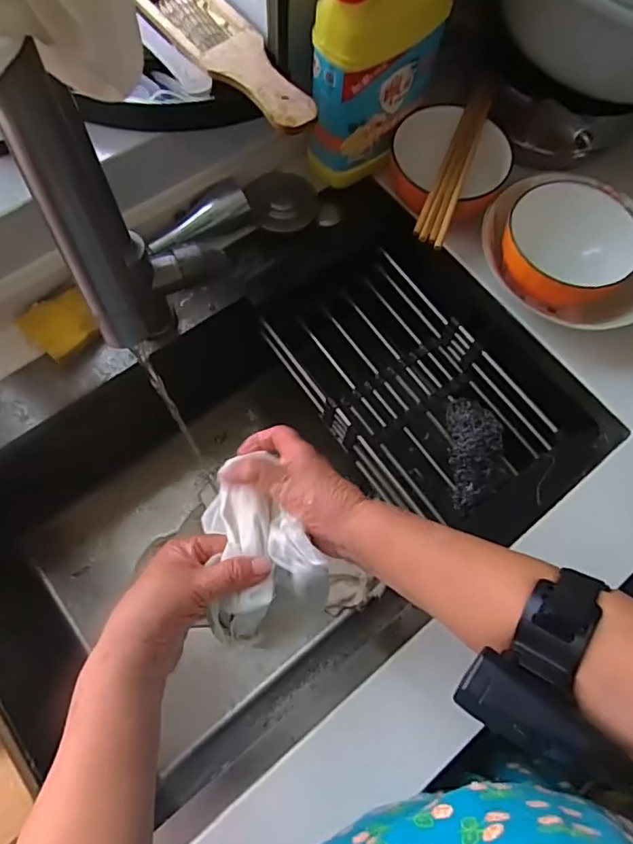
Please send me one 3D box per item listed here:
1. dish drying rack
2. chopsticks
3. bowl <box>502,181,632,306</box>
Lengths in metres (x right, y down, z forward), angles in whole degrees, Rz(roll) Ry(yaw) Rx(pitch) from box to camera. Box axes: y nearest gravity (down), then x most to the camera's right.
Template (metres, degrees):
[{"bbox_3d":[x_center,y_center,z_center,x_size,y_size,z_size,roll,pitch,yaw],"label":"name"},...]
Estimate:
[{"bbox_3d":[0.097,-0.043,0.626,0.199,0.076,0.312,-31,75,-12],"label":"dish drying rack"},{"bbox_3d":[0.149,-0.278,0.568,0.030,0.011,0.215,20,72,5],"label":"chopsticks"},{"bbox_3d":[0.269,-0.182,0.585,0.130,0.081,0.129,1,70,-3],"label":"bowl"}]

